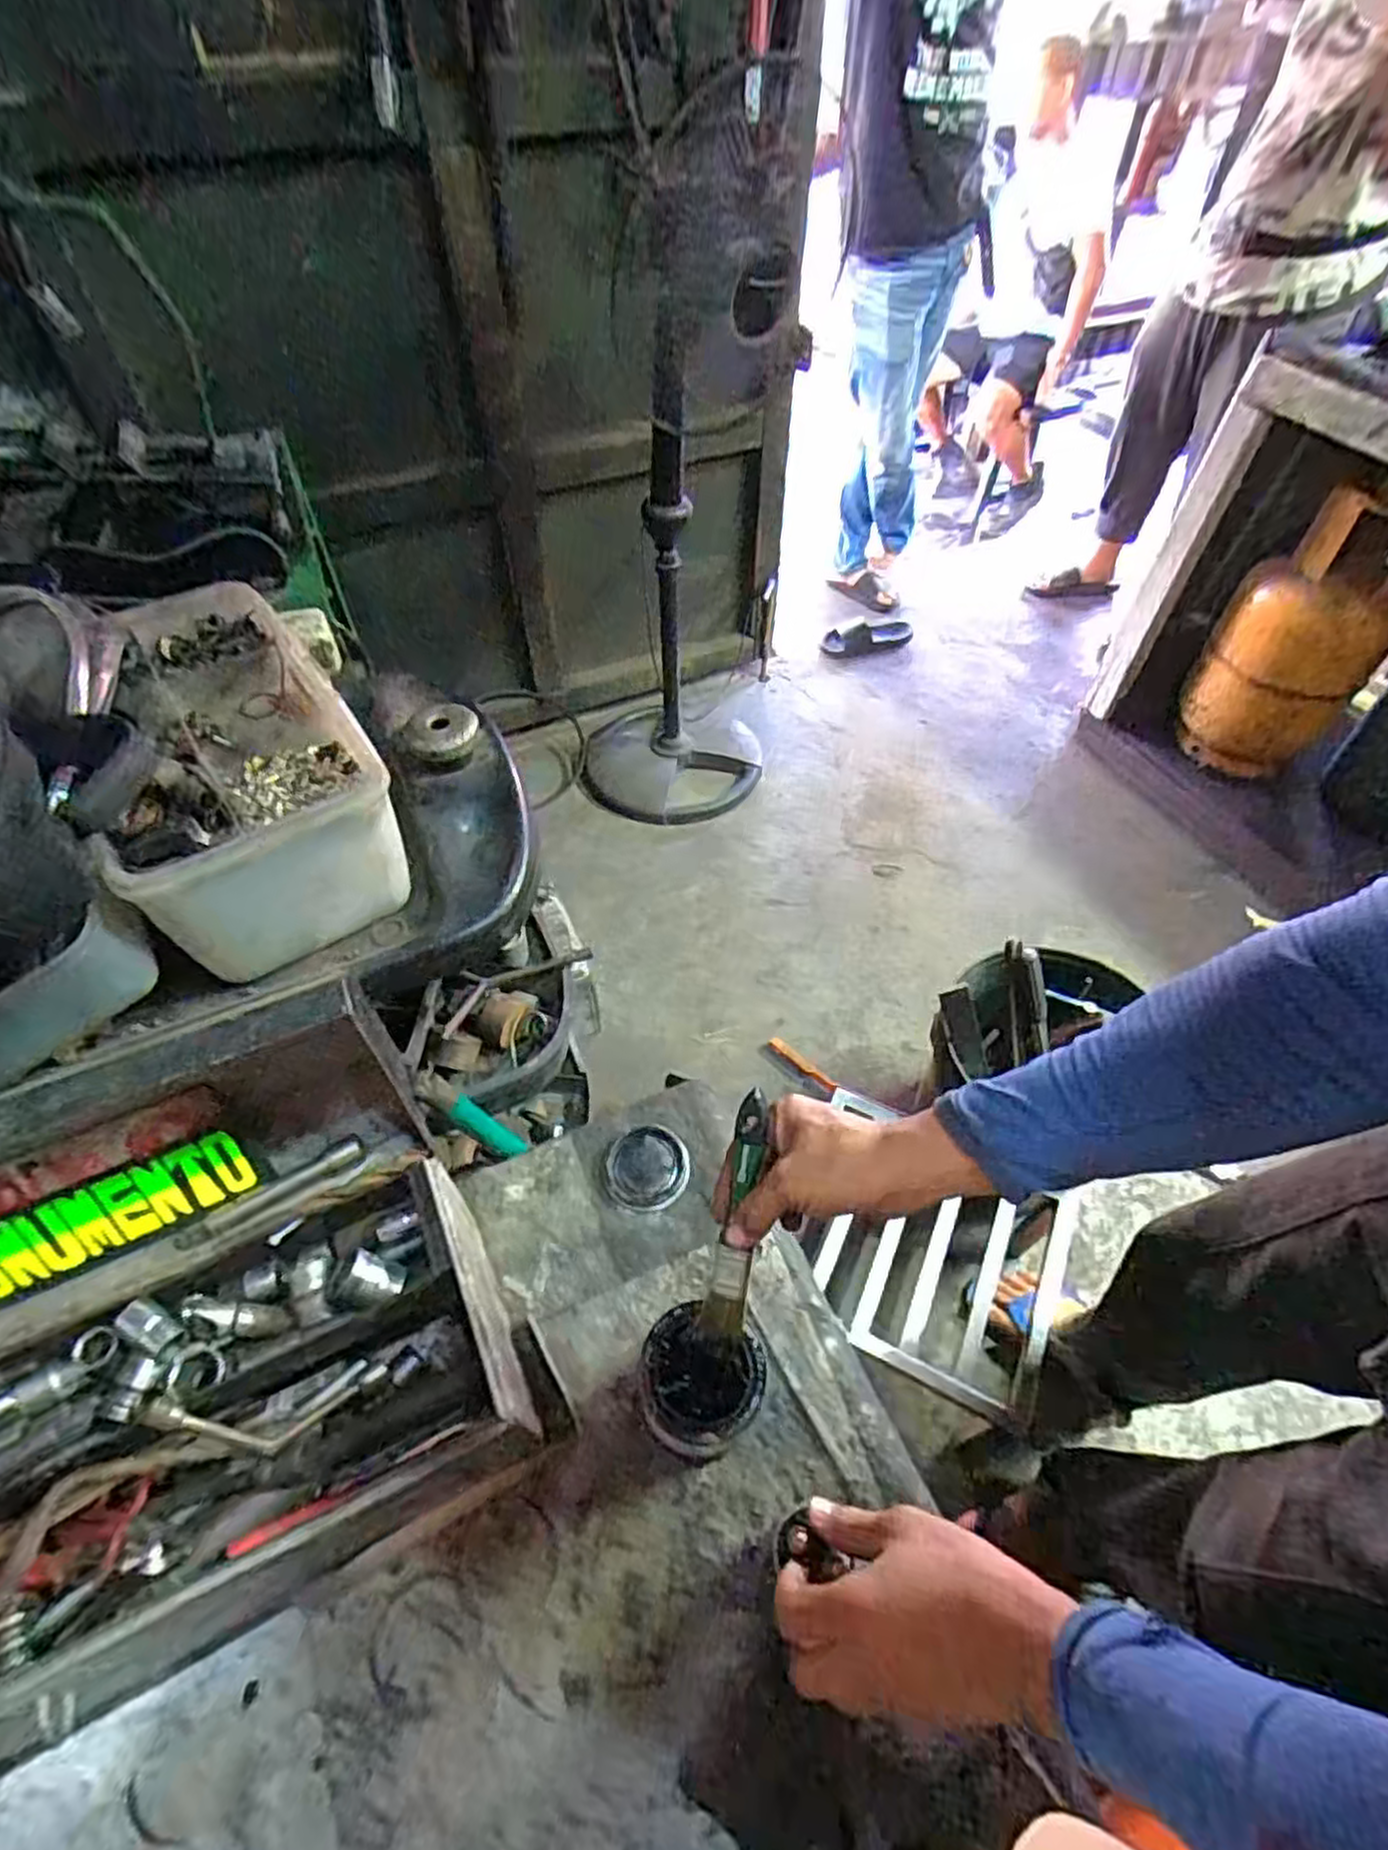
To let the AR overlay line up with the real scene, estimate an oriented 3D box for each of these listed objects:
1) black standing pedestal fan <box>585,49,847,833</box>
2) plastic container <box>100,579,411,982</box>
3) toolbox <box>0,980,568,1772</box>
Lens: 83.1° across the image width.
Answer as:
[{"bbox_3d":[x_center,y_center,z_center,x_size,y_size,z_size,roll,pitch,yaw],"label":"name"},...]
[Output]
[{"bbox_3d":[-0.025,-0.769,1.500,0.452,1.101,0.510,-3,51,-3],"label":"black standing pedestal fan"},{"bbox_3d":[-0.320,-0.116,0.555,0.146,0.115,0.282,-26,56,-20],"label":"plastic container"},{"bbox_3d":[-0.389,0.301,0.488,0.495,0.223,0.291,-23,55,-18],"label":"toolbox"}]

